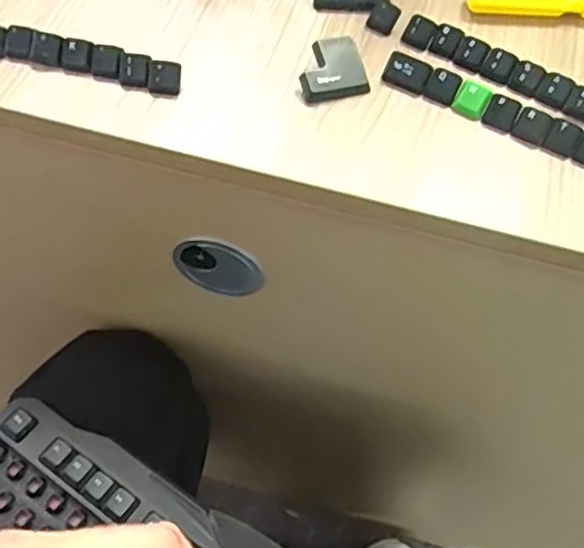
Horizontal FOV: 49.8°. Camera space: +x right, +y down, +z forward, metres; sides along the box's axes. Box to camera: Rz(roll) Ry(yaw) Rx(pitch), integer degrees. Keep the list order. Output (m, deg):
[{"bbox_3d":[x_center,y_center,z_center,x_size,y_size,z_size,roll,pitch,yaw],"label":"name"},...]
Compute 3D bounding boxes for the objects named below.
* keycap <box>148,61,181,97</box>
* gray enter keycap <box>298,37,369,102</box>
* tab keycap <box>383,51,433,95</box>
[{"bbox_3d":[-0.073,-0.112,0.359,0.018,0.013,0.014,-1,59,-5],"label":"keycap"},{"bbox_3d":[0.023,-0.120,0.369,0.039,0.017,0.033,-14,61,-12],"label":"gray enter keycap"},{"bbox_3d":[0.069,-0.120,0.374,0.026,0.014,0.013,25,60,11],"label":"tab keycap"}]

